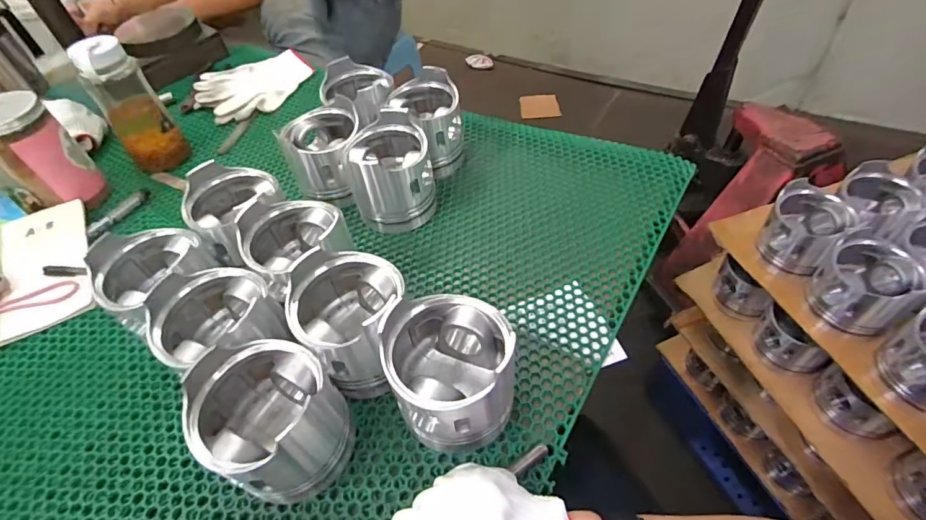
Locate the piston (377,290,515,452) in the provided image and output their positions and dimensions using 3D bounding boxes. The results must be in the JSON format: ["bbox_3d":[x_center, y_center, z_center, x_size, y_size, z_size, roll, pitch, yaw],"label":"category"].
[{"bbox_3d":[-0.012,0.094,0.395,0.096,0.110,0.107,-24,52,-14],"label":"piston"}]

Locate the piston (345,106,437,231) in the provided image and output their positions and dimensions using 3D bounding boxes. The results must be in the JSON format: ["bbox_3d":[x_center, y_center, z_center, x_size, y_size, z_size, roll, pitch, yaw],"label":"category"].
[{"bbox_3d":[-0.090,-0.107,0.578,0.099,0.105,0.099,-16,50,-7],"label":"piston"}]

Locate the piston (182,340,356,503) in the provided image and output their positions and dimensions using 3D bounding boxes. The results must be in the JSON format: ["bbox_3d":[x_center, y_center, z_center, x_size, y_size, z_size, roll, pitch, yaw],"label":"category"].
[{"bbox_3d":[-0.154,0.131,0.377,0.102,0.108,0.095,-3,50,4],"label":"piston"}]

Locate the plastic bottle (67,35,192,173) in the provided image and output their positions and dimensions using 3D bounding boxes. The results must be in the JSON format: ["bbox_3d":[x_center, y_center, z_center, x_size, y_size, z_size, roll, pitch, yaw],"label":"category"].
[{"bbox_3d":[-0.458,-0.208,0.646,0.077,0.177,0.060,-37,56,-23],"label":"plastic bottle"}]

